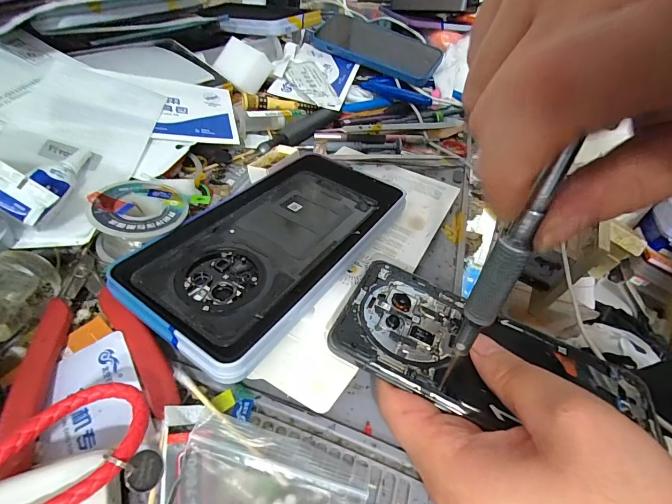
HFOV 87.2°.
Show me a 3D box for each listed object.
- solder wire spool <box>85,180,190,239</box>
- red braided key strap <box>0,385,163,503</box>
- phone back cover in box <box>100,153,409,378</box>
[{"bbox_3d":[-0.119,-0.027,0.216,0.051,0.015,0.049,-10,47,-18],"label":"solder wire spool"},{"bbox_3d":[-0.107,0.075,0.116,0.084,0.015,0.039,-22,51,-28],"label":"red braided key strap"},{"bbox_3d":[-0.035,-0.011,0.233,0.099,0.016,0.189,28,47,20],"label":"phone back cover in box"}]

